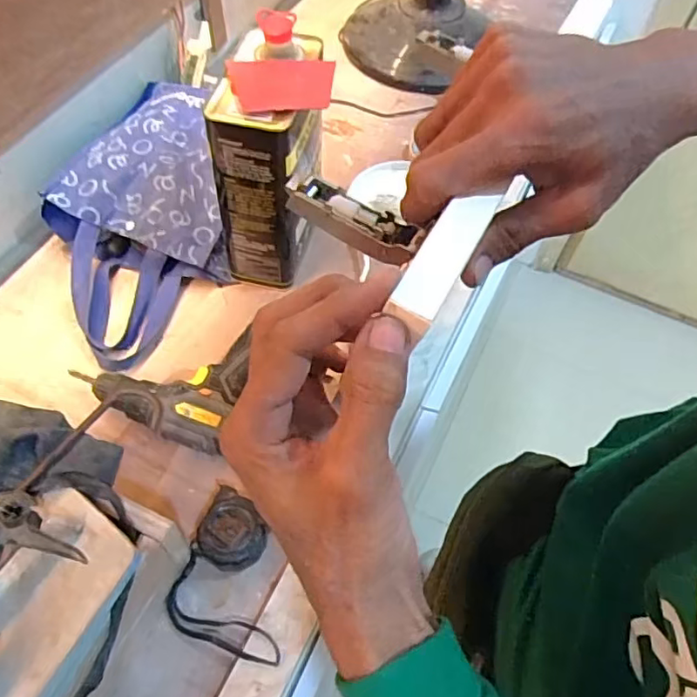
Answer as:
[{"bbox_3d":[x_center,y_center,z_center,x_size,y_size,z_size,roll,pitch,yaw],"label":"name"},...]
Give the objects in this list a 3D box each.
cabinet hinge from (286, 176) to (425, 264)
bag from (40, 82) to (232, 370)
[{"bbox_3d":[0.003,-0.064,0.293,0.068,0.018,0.018,28,60,7],"label":"cabinet hinge"},{"bbox_3d":[-0.276,-0.187,0.768,0.211,0.095,0.434,-7,58,-8],"label":"bag"}]

